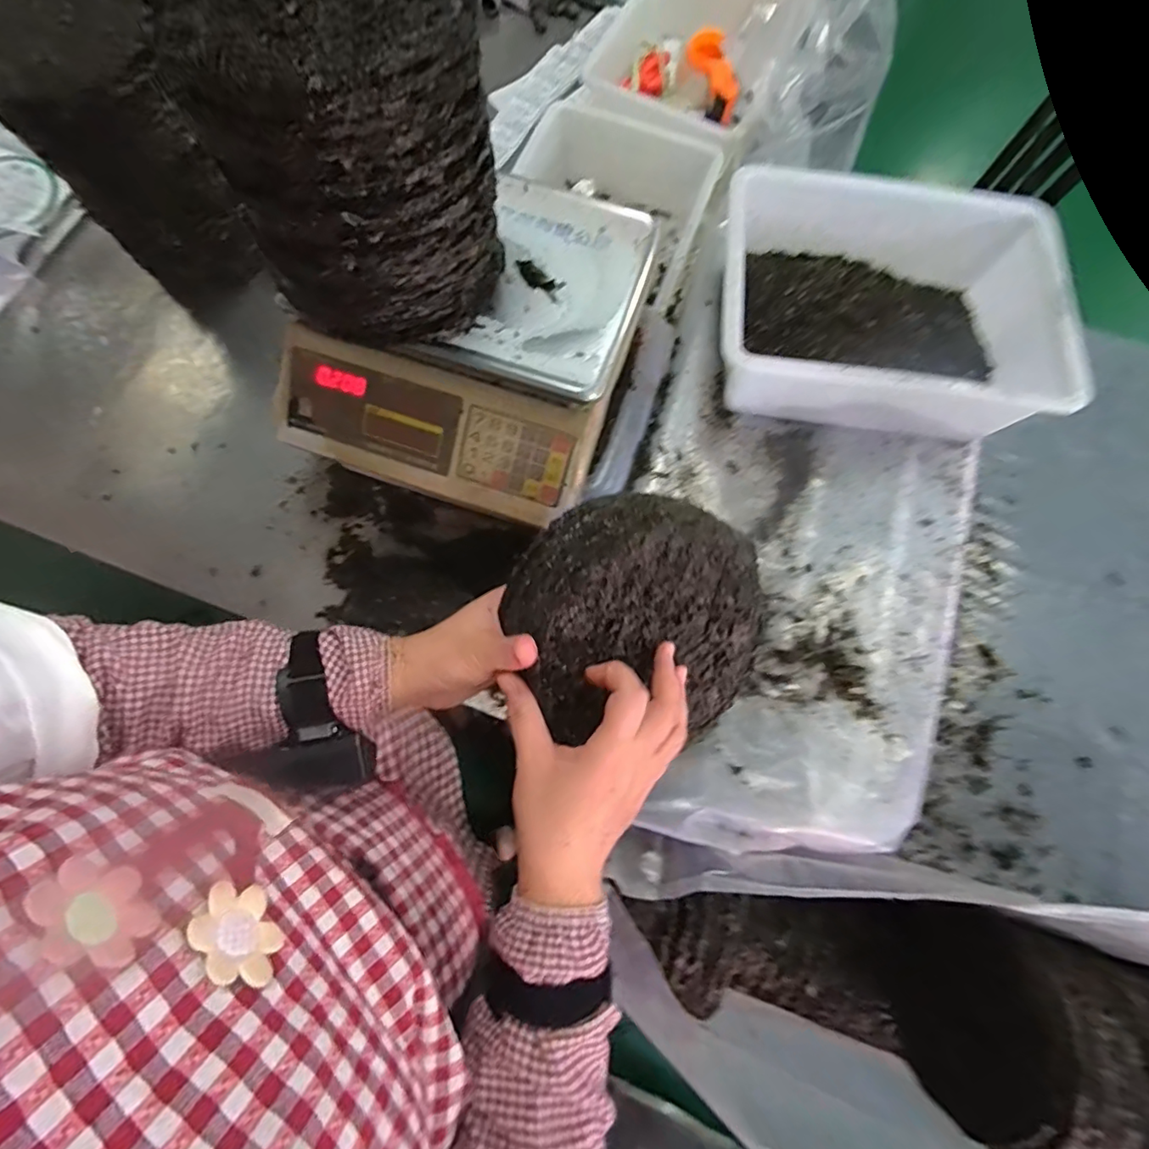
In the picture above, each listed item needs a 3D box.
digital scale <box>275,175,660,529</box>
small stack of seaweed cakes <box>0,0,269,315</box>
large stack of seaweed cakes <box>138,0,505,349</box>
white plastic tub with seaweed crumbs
[{"bbox_3d":[-0.105,-0.250,0.571,0.318,0.099,0.309,20,74,4],"label":"digital scale"},{"bbox_3d":[-0.572,-0.557,0.736,0.182,0.298,0.189,-18,75,-7],"label":"small stack of seaweed cakes"},{"bbox_3d":[-0.162,-0.333,0.436,0.183,0.203,0.197,-8,74,-5],"label":"large stack of seaweed cakes"},{"bbox_3d":[0.342,-0.307,0.626,0.357,0.104,0.280,8,74,0],"label":"white plastic tub with seaweed crumbs"}]

